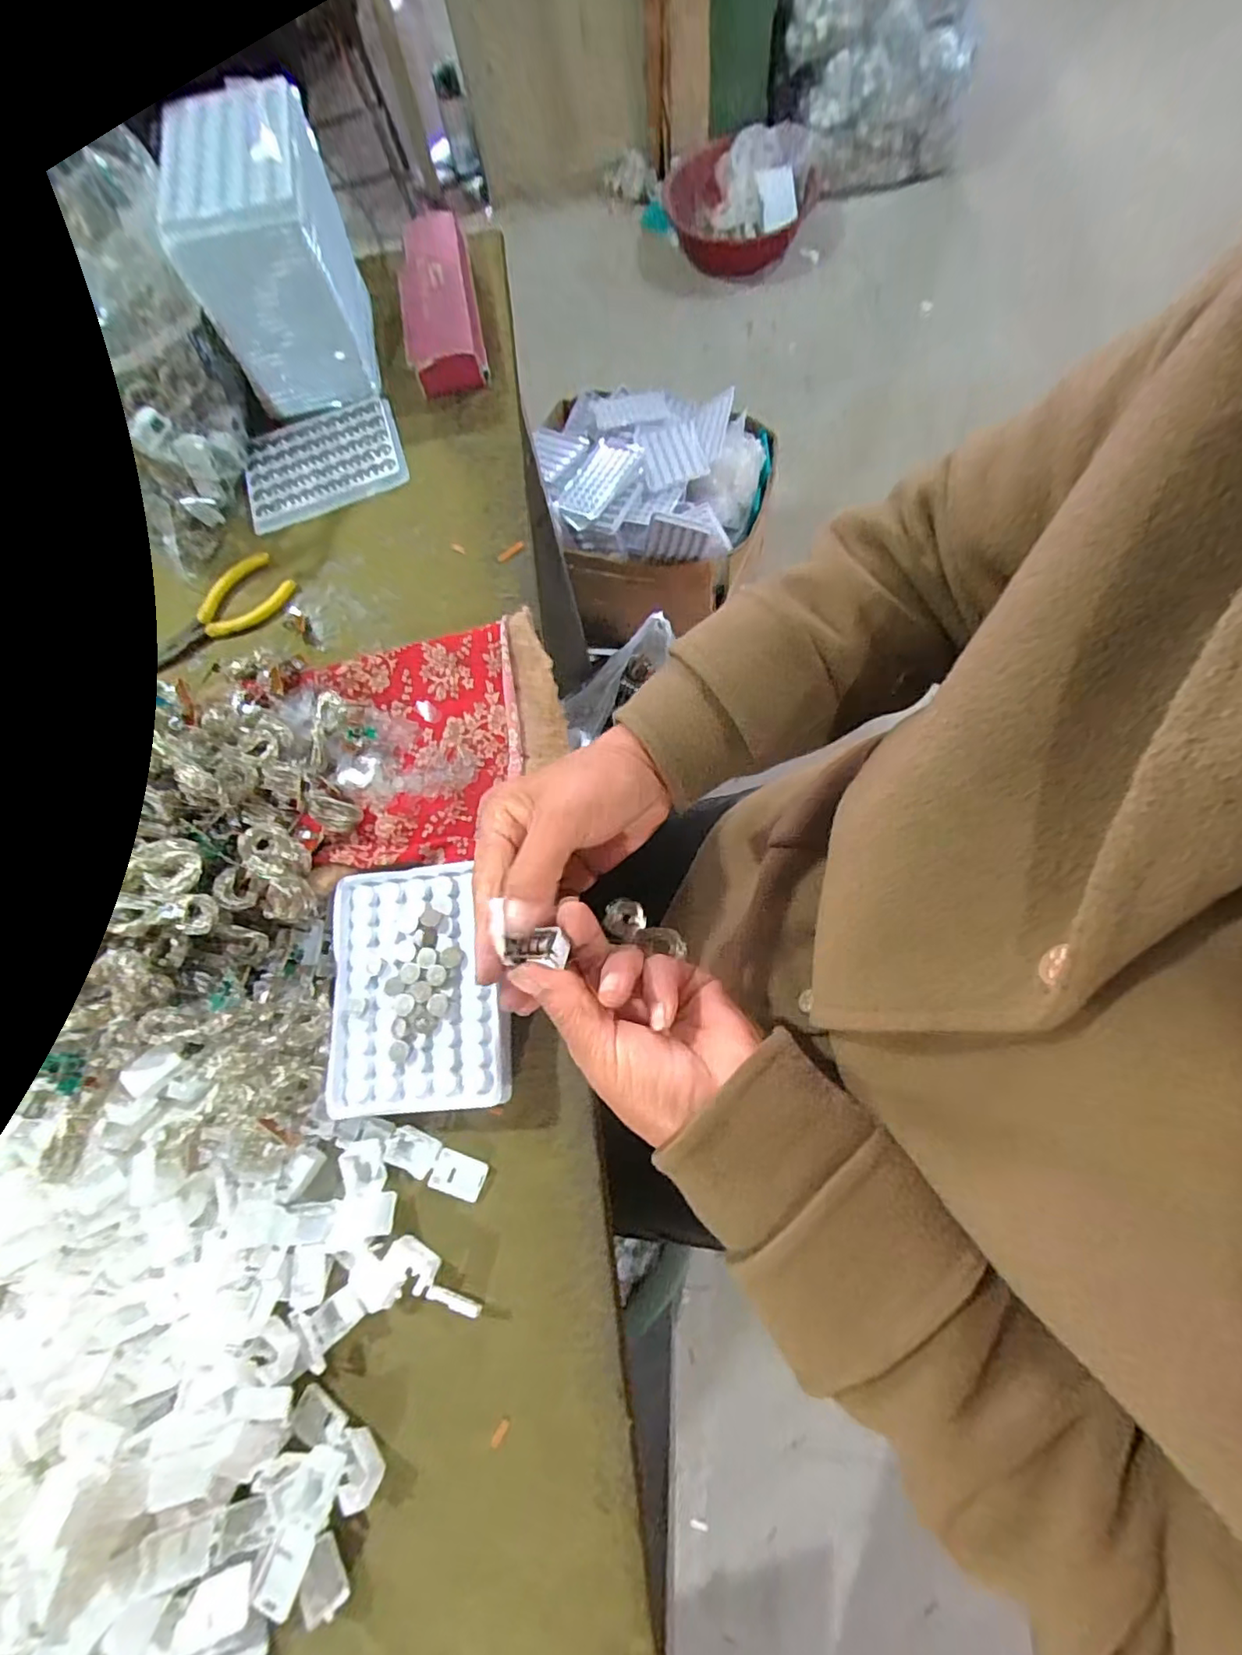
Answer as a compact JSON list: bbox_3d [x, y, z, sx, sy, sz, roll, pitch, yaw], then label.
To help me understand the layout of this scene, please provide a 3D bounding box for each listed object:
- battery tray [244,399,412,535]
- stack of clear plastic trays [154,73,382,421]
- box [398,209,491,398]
[{"bbox_3d":[-0.234,-0.288,0.467,0.123,0.009,0.089,-18,73,0],"label":"battery tray"},{"bbox_3d":[-0.244,-0.408,0.437,0.100,0.129,0.120,-8,73,2],"label":"stack of clear plastic trays"},{"bbox_3d":[-0.146,-0.423,0.483,0.059,0.037,0.160,-11,73,0],"label":"box"}]

